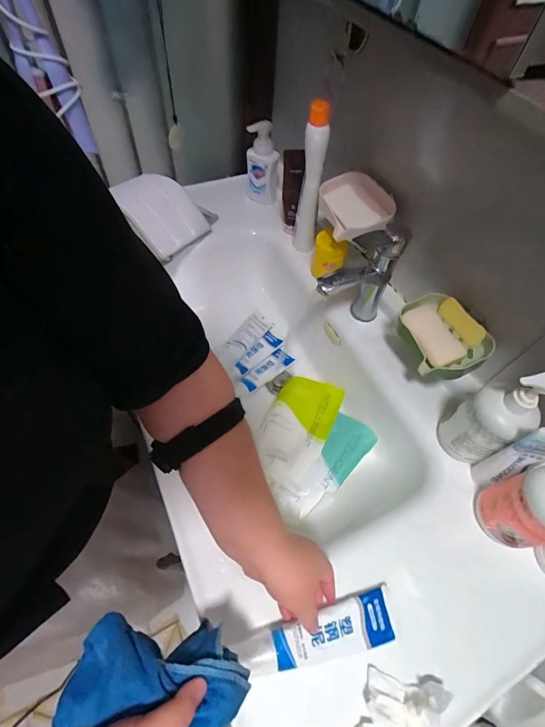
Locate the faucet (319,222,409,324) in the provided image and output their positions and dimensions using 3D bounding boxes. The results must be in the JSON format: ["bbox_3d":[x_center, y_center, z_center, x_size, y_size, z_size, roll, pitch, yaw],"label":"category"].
[{"bbox_3d":[0.137,-0.130,0.553,0.134,0.185,0.050,-27,63,-20],"label":"faucet"}]

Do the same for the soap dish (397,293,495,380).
[{"bbox_3d":[0.248,-0.041,0.510,0.100,0.041,0.129,-25,63,-19],"label":"soap dish"}]

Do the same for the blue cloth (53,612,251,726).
[{"bbox_3d":[-0.091,0.252,0.279,0.138,0.048,0.067,8,57,-7],"label":"blue cloth"}]

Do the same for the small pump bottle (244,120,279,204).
[{"bbox_3d":[-0.021,-0.424,0.731,0.067,0.147,0.057,1,57,-4],"label":"small pump bottle"}]

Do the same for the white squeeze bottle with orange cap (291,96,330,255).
[{"bbox_3d":[0.069,-0.314,0.611,0.042,0.267,0.057,6,57,-2],"label":"white squeeze bottle with orange cap"}]

